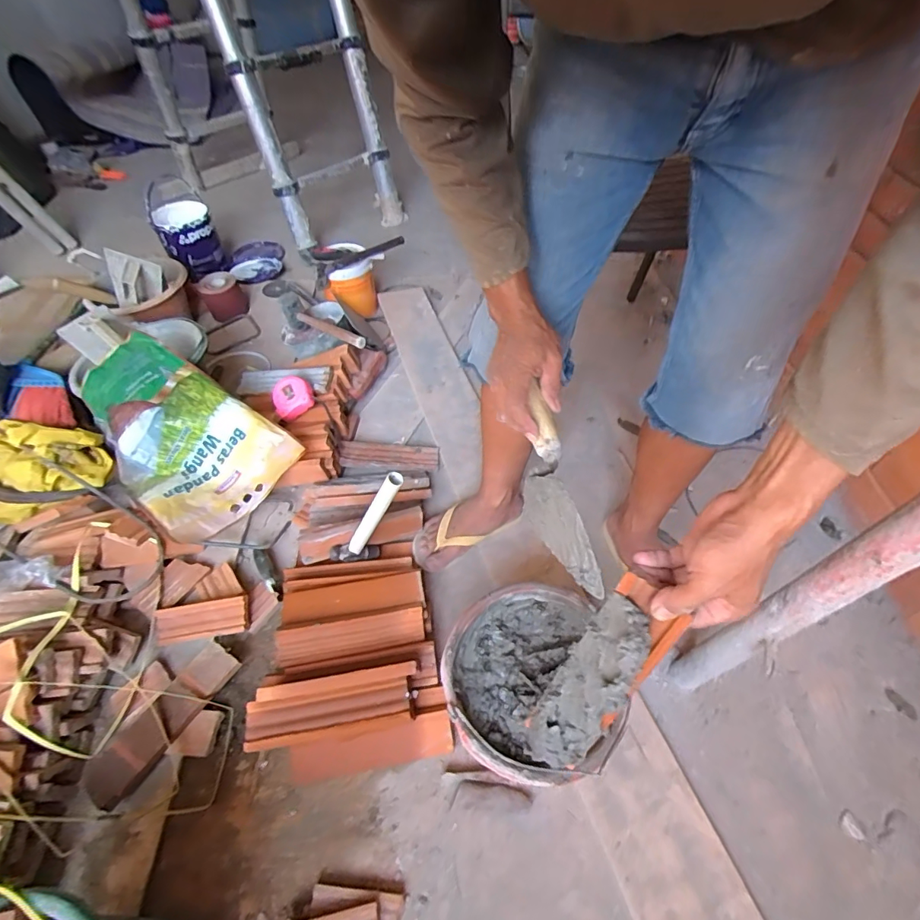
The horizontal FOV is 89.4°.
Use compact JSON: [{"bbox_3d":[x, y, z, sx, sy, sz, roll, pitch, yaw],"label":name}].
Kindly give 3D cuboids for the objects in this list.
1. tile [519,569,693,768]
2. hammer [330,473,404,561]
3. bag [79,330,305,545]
[{"bbox_3d":[0.117,0.213,0.428,0.061,0.228,0.047,34,31,25],"label":"tile"},{"bbox_3d":[-0.146,0.103,0.780,0.086,0.248,0.026,12,47,-23],"label":"hammer"},{"bbox_3d":[-0.556,-0.043,0.903,0.421,0.076,0.262,34,84,4],"label":"bag"}]

